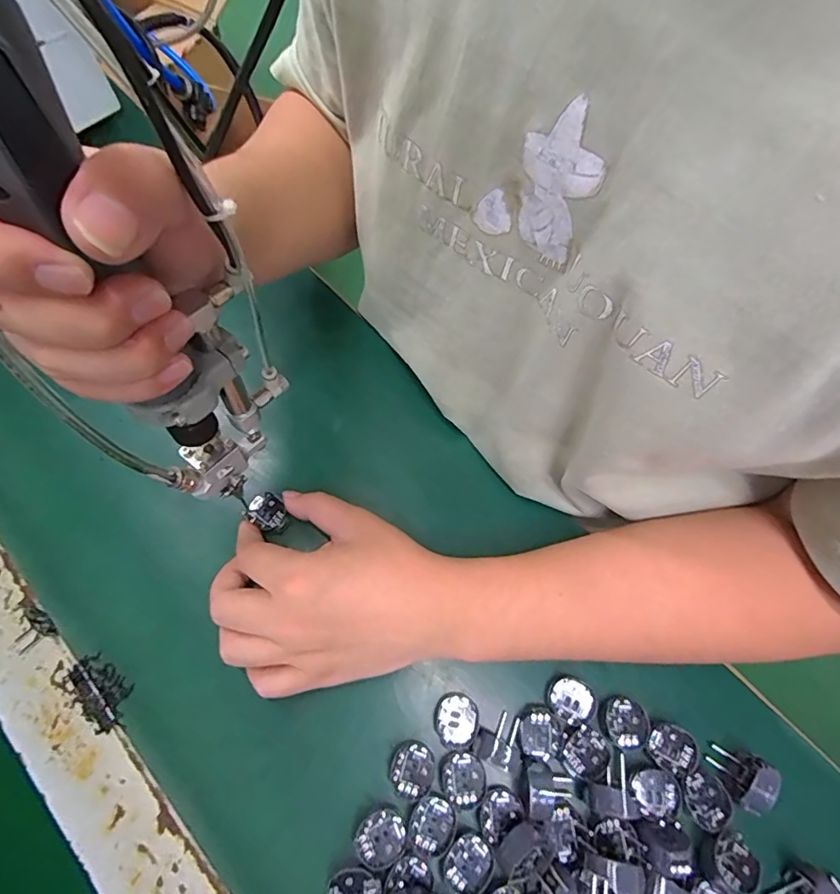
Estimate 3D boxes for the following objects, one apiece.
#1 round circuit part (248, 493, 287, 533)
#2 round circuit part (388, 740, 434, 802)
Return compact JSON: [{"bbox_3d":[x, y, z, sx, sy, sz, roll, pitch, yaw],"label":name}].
[{"bbox_3d":[-0.104,0.044,0.344,0.021,0.007,0.027,-39,73,-16],"label":"round circuit part"},{"bbox_3d":[-0.005,0.186,0.291,0.024,0.007,0.028,24,68,9],"label":"round circuit part"}]

